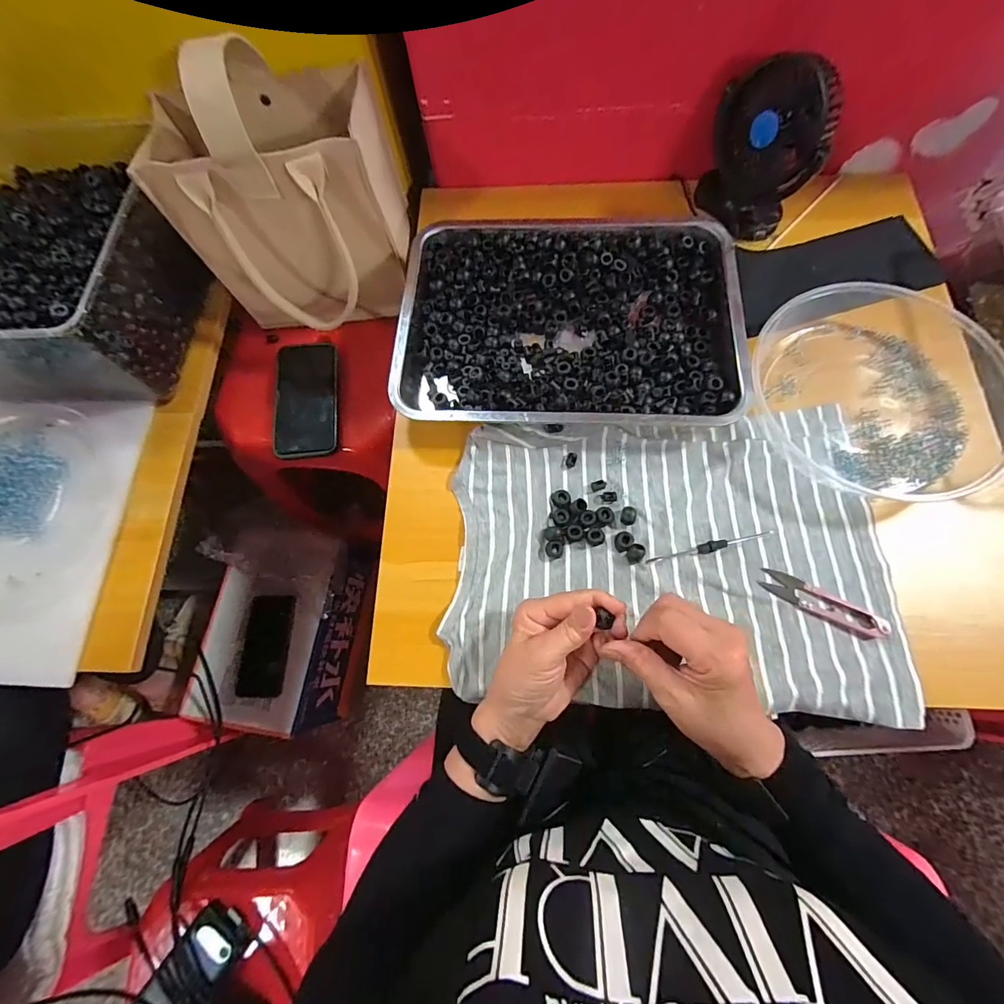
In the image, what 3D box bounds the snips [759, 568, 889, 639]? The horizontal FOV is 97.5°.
[{"bbox_3d":[0.280,0.089,0.383,0.102,0.011,0.026,27,76,11],"label":"snips"}]

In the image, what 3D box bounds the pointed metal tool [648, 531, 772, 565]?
[{"bbox_3d":[0.192,0.041,0.403,0.119,0.009,0.010,-12,72,0],"label":"pointed metal tool"}]

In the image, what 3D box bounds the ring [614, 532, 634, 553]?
[{"bbox_3d":[0.112,0.036,0.408,0.016,0.007,0.019,42,79,14],"label":"ring"}]

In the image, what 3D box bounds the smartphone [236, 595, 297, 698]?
[{"bbox_3d":[-0.414,0.250,0.770,0.085,0.015,0.166,3,77,4],"label":"smartphone"}]

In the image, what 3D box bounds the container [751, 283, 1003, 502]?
[{"bbox_3d":[0.365,-0.113,0.423,0.241,0.040,0.228,-14,72,-1],"label":"container"}]

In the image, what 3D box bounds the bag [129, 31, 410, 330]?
[{"bbox_3d":[-0.236,-0.317,0.497,0.227,0.260,0.190,-6,72,2],"label":"bag"}]

